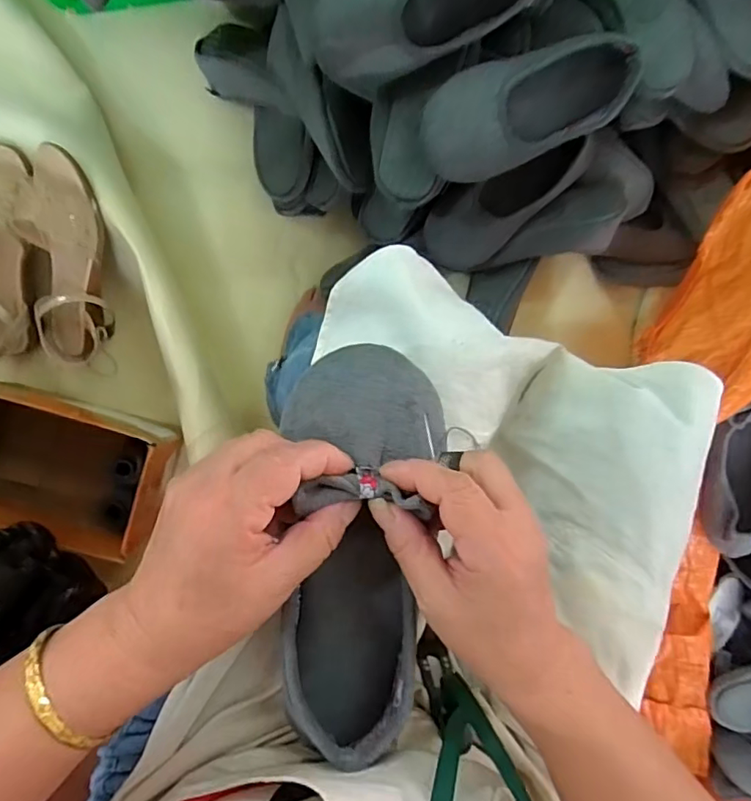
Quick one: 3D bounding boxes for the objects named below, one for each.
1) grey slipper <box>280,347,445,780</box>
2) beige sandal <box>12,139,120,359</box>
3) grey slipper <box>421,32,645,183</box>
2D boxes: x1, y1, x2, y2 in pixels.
[{"bbox_3d":[-0.006,0.084,0.299,0.087,0.063,0.219,3,98,-7],"label":"grey slipper"},{"bbox_3d":[-0.370,-0.161,0.651,0.087,0.059,0.249,6,119,-8],"label":"beige sandal"},{"bbox_3d":[0.152,-0.289,0.542,0.229,0.056,0.093,-22,96,-5],"label":"grey slipper"}]

